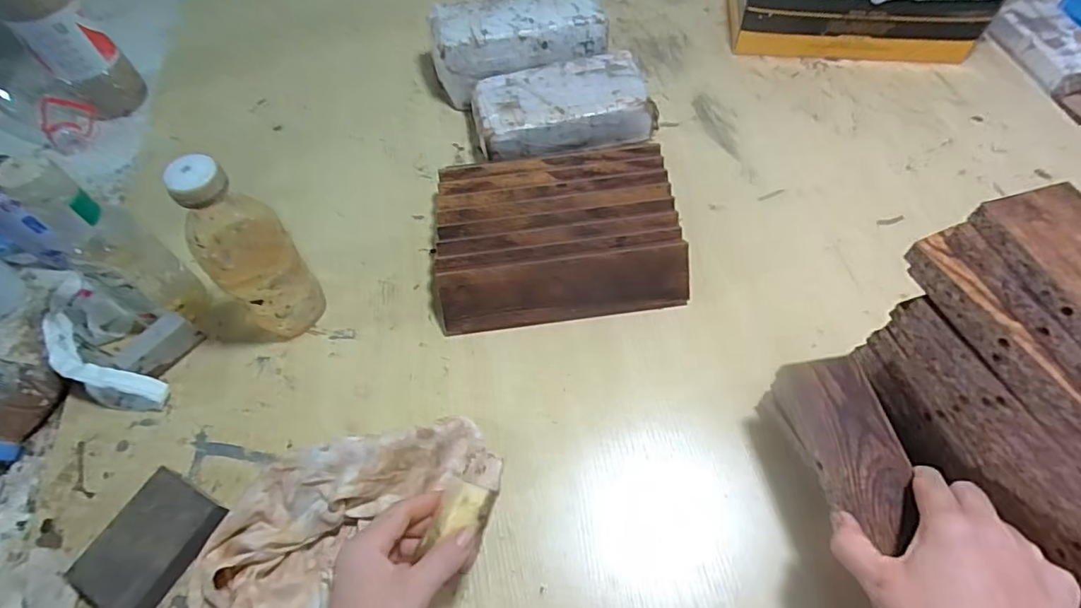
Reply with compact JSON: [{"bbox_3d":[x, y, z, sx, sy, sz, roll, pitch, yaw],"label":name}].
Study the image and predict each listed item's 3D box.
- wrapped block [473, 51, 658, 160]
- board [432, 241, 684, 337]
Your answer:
[{"bbox_3d":[0.024,-0.235,0.679,0.203,0.064,0.115,-15,59,-6],"label":"wrapped block"},{"bbox_3d":[0.025,-0.015,0.556,0.248,0.011,0.062,-8,92,-5],"label":"board"}]

